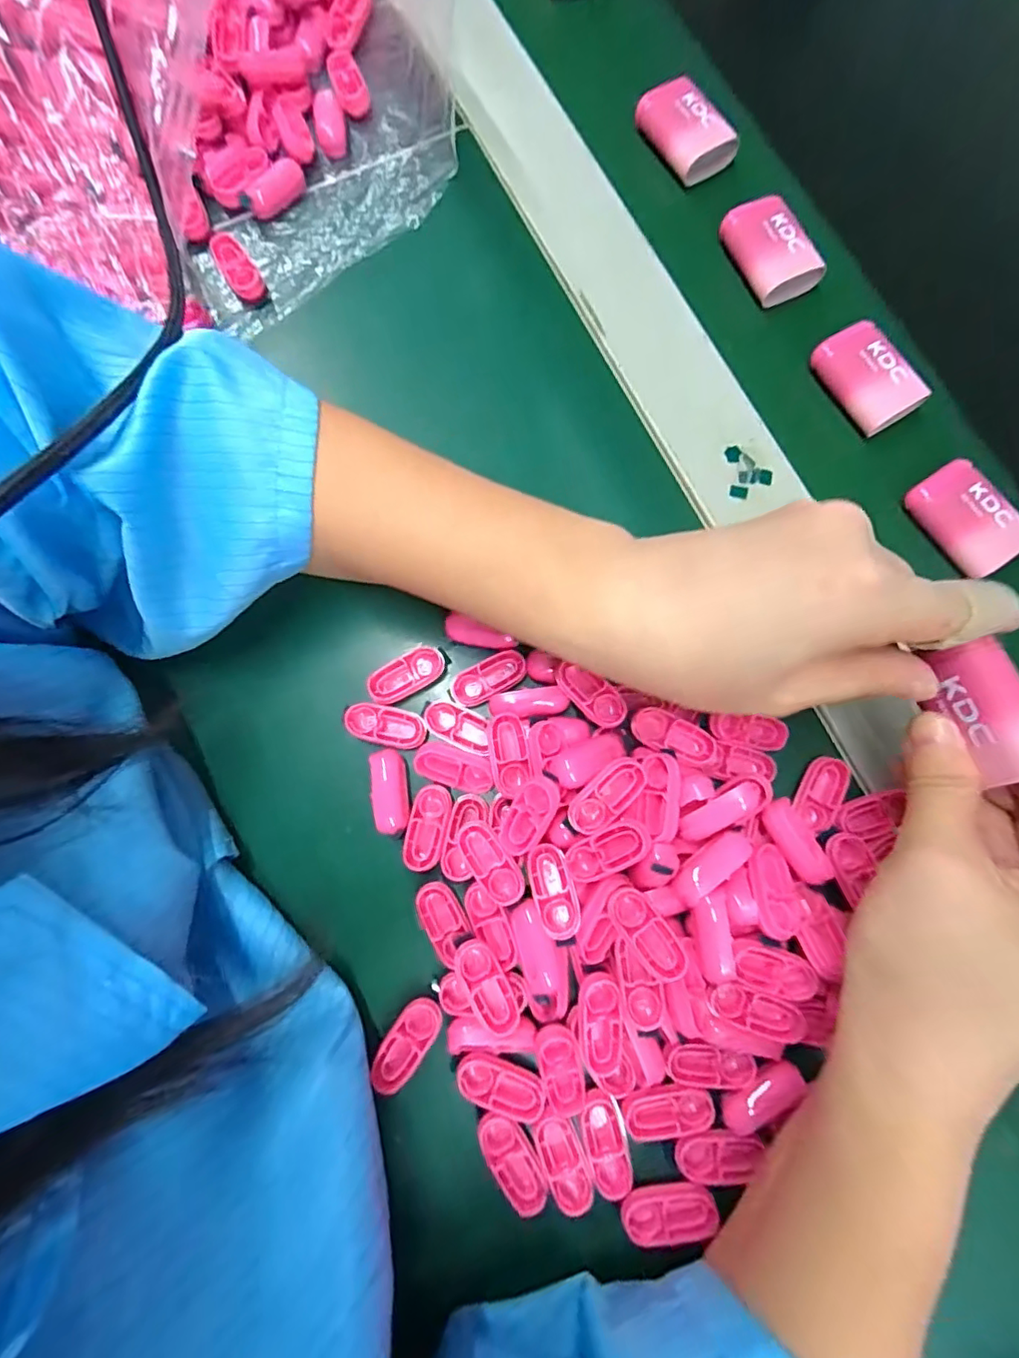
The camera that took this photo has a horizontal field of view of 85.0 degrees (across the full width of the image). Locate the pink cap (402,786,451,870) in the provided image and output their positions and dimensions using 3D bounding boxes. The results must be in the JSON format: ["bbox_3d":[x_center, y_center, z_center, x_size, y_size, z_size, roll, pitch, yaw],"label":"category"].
[{"bbox_3d":[-0.034,0.061,0.230,0.015,0.009,0.034,14,79,3],"label":"pink cap"}]

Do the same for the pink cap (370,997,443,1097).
[{"bbox_3d":[-0.040,0.141,0.214,0.015,0.004,0.035,36,80,7],"label":"pink cap"}]

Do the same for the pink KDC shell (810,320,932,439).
[{"bbox_3d":[0.174,-0.146,0.269,0.031,0.012,0.051,-30,80,-6],"label":"pink KDC shell"}]

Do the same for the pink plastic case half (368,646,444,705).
[{"bbox_3d":[-0.044,-0.001,0.240,0.034,0.006,0.015,-29,80,-6],"label":"pink plastic case half"}]

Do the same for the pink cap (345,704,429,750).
[{"bbox_3d":[-0.053,0.020,0.238,0.033,0.009,0.015,8,78,2],"label":"pink cap"}]

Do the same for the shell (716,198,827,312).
[{"bbox_3d":[0.133,-0.218,0.282,0.037,0.015,0.046,-20,79,-4],"label":"shell"}]

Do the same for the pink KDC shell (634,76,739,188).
[{"bbox_3d":[0.096,-0.294,0.298,0.037,0.019,0.047,-35,80,-7],"label":"pink KDC shell"}]

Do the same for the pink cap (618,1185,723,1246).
[{"bbox_3d":[0.058,0.195,0.202,0.034,0.004,0.016,-1,78,0],"label":"pink cap"}]

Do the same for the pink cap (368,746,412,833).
[{"bbox_3d":[-0.049,0.046,0.228,0.014,0.007,0.033,-10,78,-2],"label":"pink cap"}]

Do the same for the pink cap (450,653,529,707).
[{"bbox_3d":[-0.009,0.000,0.240,0.033,0.007,0.015,-29,80,-6],"label":"pink cap"}]

